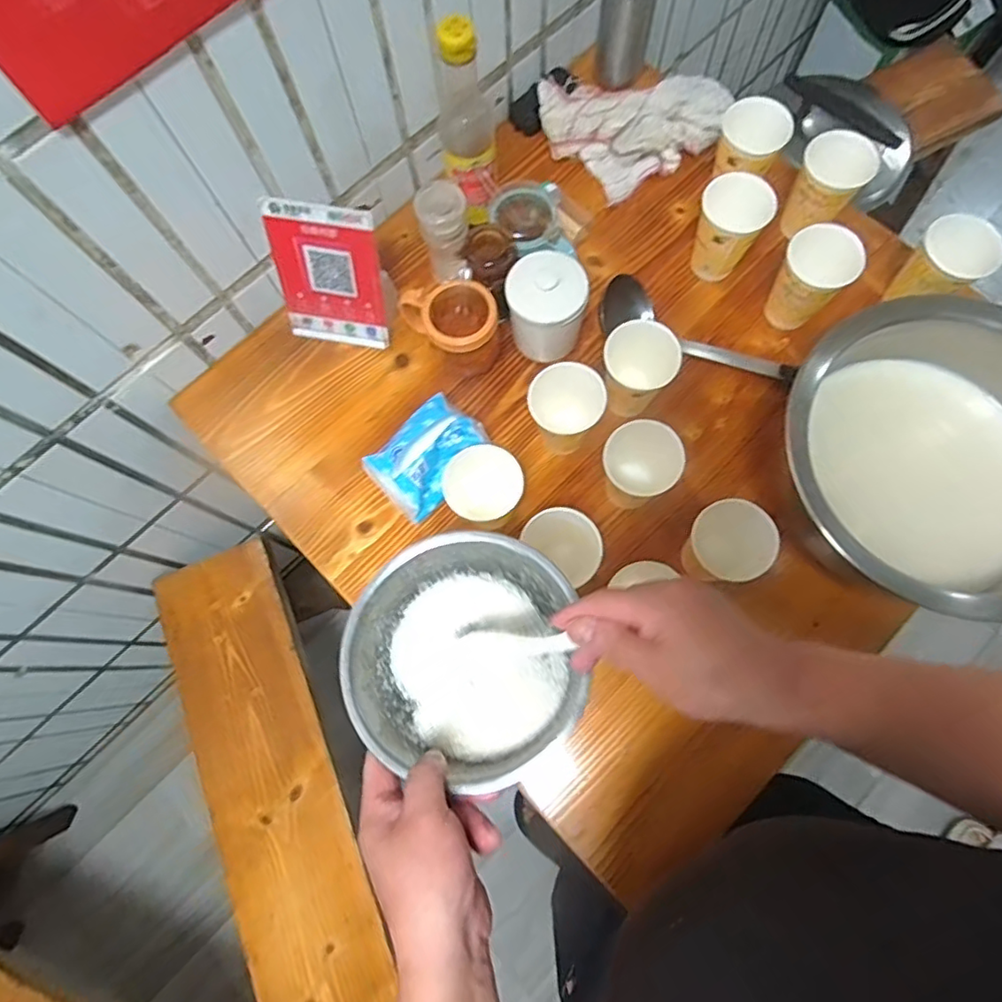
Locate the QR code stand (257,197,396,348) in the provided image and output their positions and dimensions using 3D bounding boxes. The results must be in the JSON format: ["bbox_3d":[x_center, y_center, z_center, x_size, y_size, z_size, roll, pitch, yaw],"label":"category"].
[{"bbox_3d":[-0.193,-0.254,0.683,0.134,0.144,0.078,11,76,4],"label":"QR code stand"}]

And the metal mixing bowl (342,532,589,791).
[{"bbox_3d":[-0.027,0.113,0.453,0.172,0.066,0.161,0,75,2],"label":"metal mixing bowl"}]

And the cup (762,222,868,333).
[{"bbox_3d":[0.344,-0.245,0.680,0.071,0.115,0.074,0,75,2],"label":"cup"}]

